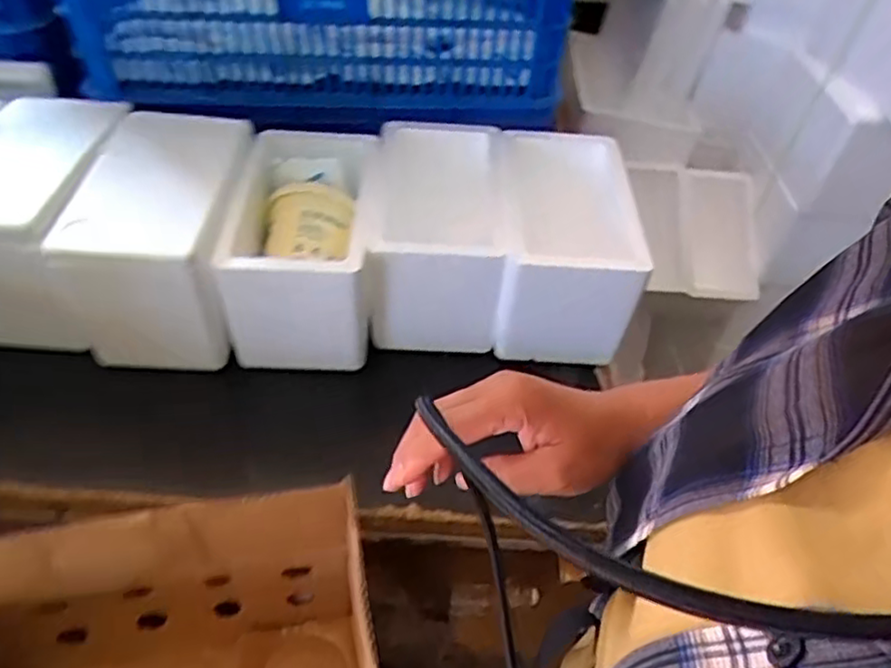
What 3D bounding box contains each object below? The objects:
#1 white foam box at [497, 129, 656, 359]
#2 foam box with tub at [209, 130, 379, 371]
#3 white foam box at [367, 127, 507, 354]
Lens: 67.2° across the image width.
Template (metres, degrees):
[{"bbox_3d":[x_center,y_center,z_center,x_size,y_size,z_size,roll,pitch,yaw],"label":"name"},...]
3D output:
[{"bbox_3d":[0.136,-0.106,0.798,0.145,0.143,0.257,4,46,-1],"label":"white foam box"},{"bbox_3d":[-0.168,-0.098,0.781,0.162,0.164,0.248,2,46,-3],"label":"foam box with tub"},{"bbox_3d":[-0.008,-0.117,0.800,0.150,0.145,0.258,1,46,-3],"label":"white foam box"}]

